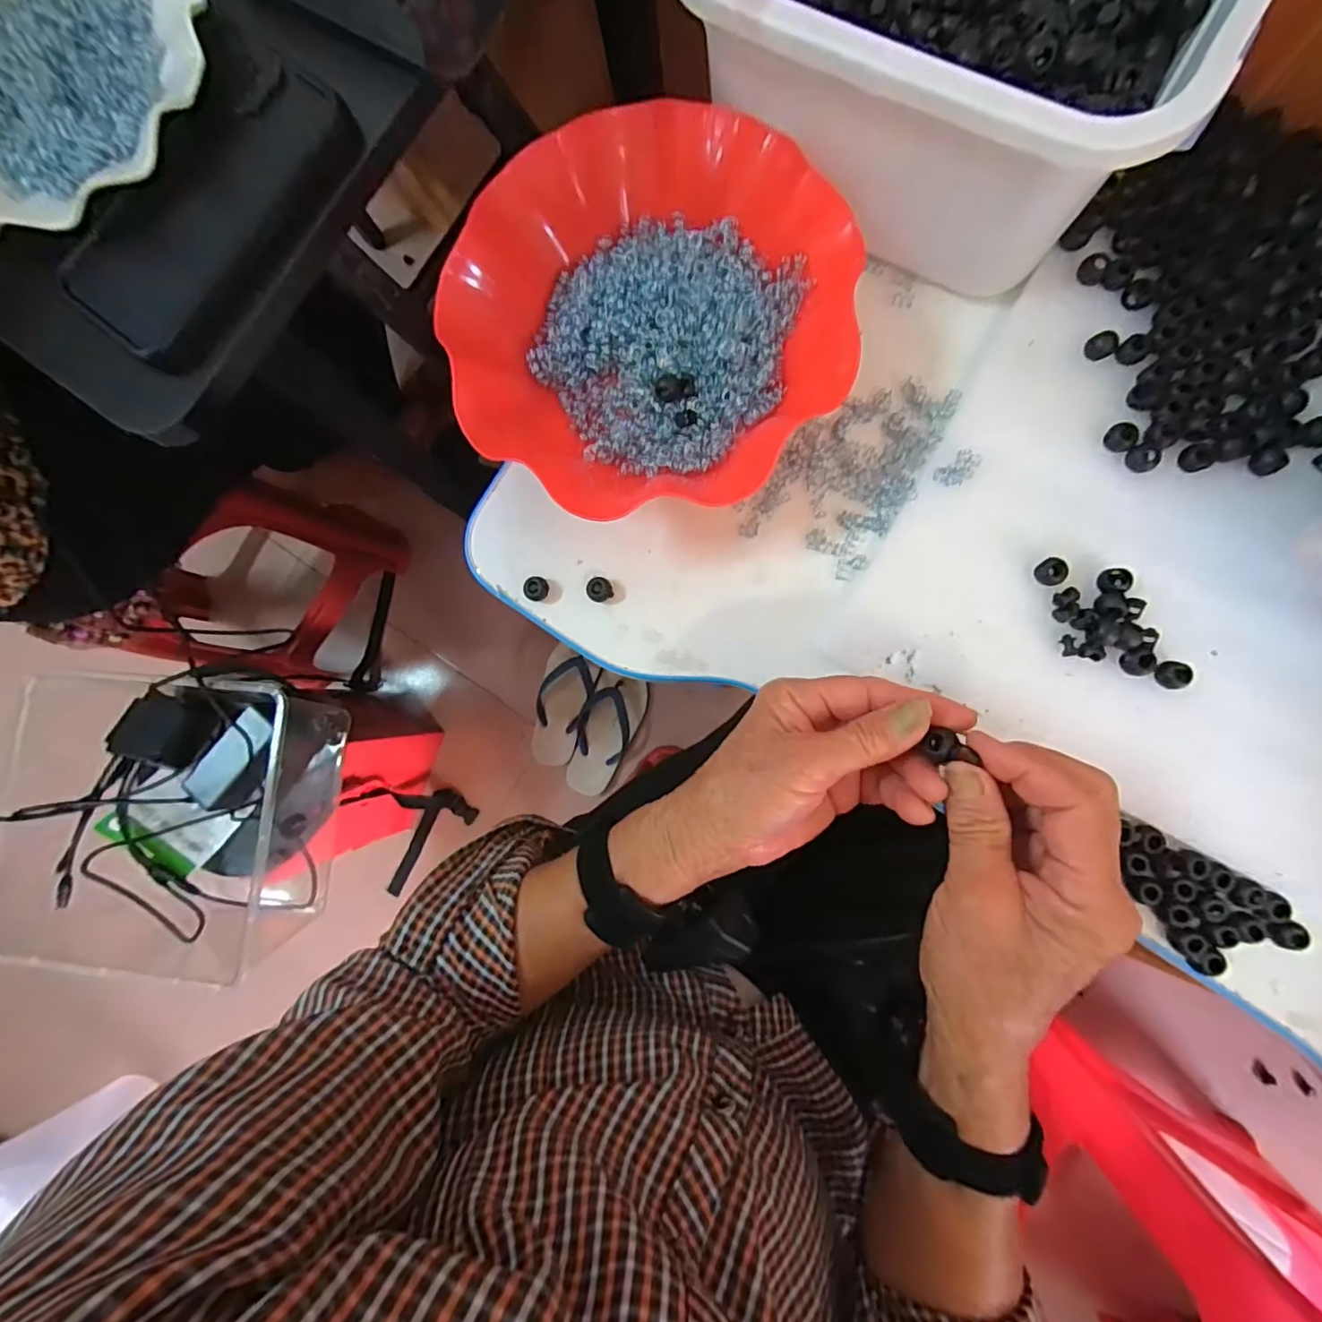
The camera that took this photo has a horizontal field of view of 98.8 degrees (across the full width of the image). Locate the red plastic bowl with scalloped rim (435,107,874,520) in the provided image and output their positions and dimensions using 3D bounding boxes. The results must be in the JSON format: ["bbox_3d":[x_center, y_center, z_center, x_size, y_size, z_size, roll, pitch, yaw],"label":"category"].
[{"bbox_3d":[-0.009,-0.192,0.334,0.214,0.067,0.206,0,86,6],"label":"red plastic bowl with scalloped rim"}]

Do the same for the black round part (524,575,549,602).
[{"bbox_3d":[-0.079,-0.046,0.361,0.014,0.012,0.015,0,86,6],"label":"black round part"}]

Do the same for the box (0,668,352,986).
[{"bbox_3d":[-0.528,0.173,0.649,0.301,0.158,0.291,4,86,7],"label":"box"}]

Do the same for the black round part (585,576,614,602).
[{"bbox_3d":[-0.039,-0.045,0.356,0.015,0.013,0.014,0,86,6],"label":"black round part"}]

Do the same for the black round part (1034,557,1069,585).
[{"bbox_3d":[0.220,-0.050,0.318,0.016,0.006,0.015,0,86,6],"label":"black round part"}]

